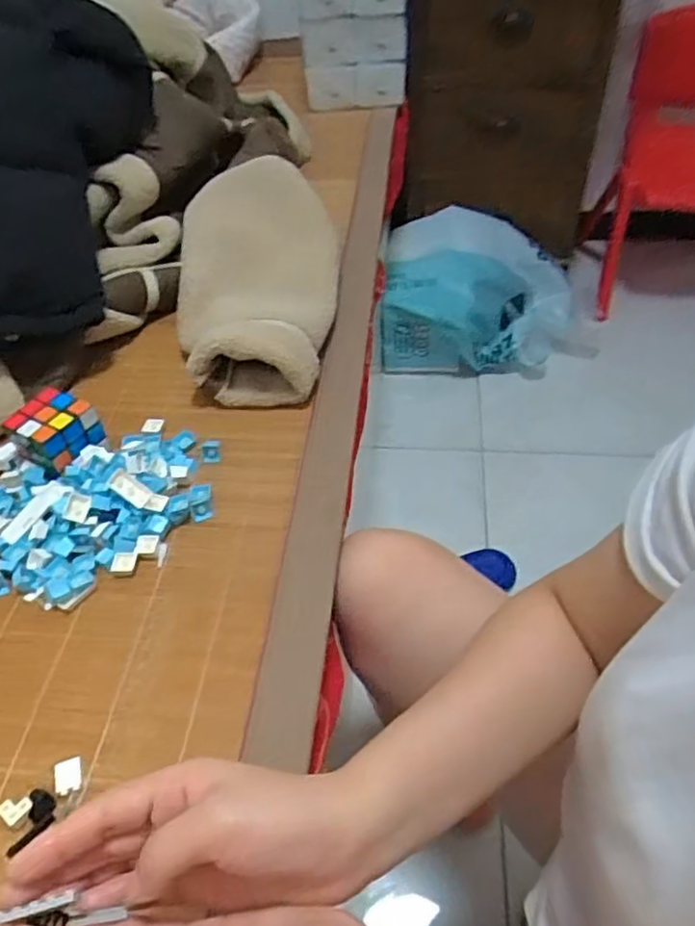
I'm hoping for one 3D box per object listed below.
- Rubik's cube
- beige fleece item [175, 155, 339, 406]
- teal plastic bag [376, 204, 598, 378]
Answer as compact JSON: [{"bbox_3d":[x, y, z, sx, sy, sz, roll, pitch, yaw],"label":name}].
[{"bbox_3d":[-0.270,-0.026,0.621,0.065,0.057,0.055,23,52,24],"label":"Rubik's cube"},{"bbox_3d":[-0.104,-0.227,0.779,0.176,0.096,0.391,-2,46,2],"label":"beige fleece item"},{"bbox_3d":[0.292,-0.365,1.423,0.439,0.205,0.314,-1,46,4],"label":"teal plastic bag"}]

